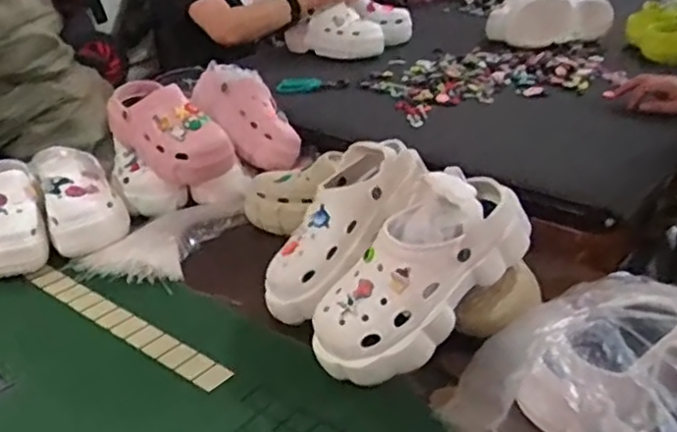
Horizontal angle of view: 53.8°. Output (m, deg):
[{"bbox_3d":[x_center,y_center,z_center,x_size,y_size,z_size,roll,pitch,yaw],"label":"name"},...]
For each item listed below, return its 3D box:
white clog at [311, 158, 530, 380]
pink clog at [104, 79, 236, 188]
[{"bbox_3d":[0.084,0.067,0.713,0.269,0.124,0.105,-44,36,1],"label":"white clog"},{"bbox_3d":[-0.285,-0.146,1.088,0.267,0.129,0.099,32,40,24],"label":"pink clog"}]

